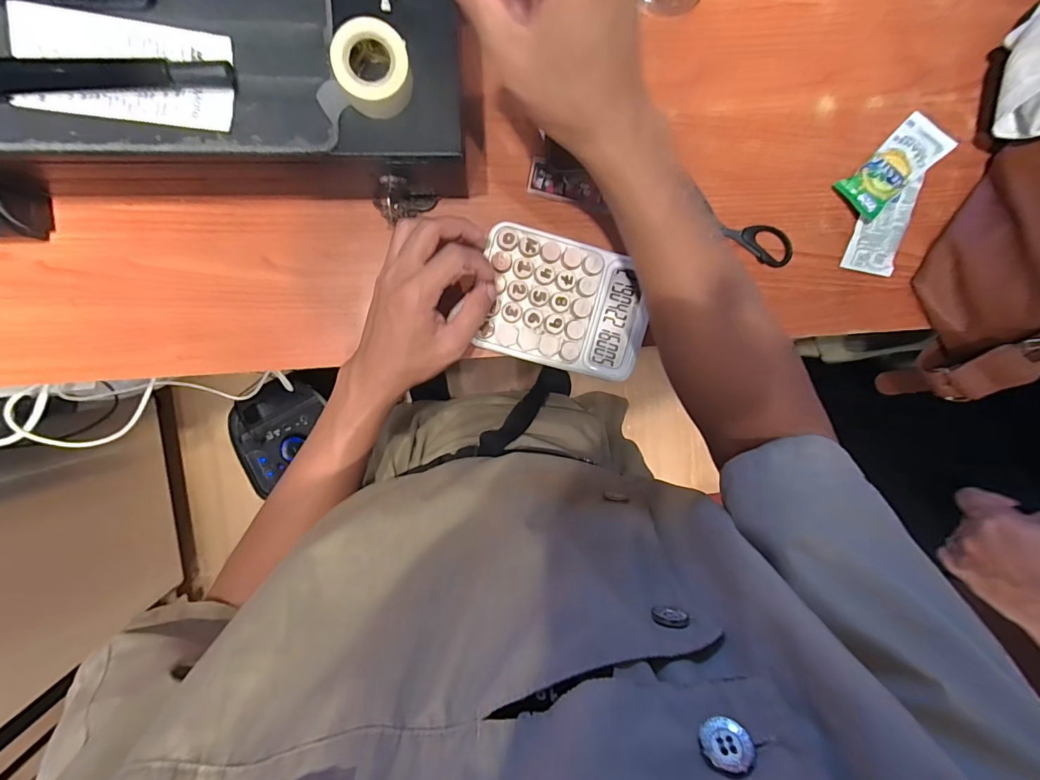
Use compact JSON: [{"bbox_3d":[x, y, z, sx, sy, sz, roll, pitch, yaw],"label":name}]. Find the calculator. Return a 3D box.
[{"bbox_3d":[0.040,-0.075,0.384,0.142,0.015,0.110,12,95,-7],"label":"calculator"}]

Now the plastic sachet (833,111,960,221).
[{"bbox_3d":[0.359,-0.215,0.416,0.110,0.019,0.045,-41,99,0],"label":"plastic sachet"}]

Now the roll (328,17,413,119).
[{"bbox_3d":[-0.091,-0.200,0.273,0.044,0.030,0.040,-1,97,-6],"label":"roll"}]

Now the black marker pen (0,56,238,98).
[{"bbox_3d":[-0.259,-0.192,0.263,0.159,0.014,0.022,-6,97,-5],"label":"black marker pen"}]

